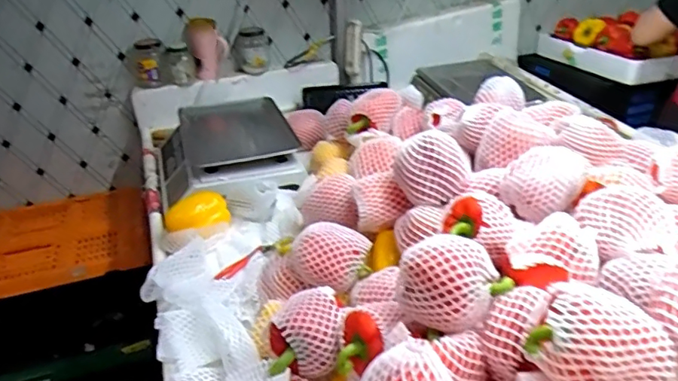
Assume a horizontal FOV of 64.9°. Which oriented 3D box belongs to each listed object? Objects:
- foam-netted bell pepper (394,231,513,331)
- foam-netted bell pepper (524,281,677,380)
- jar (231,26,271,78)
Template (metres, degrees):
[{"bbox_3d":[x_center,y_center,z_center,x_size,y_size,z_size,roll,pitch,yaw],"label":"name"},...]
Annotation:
[{"bbox_3d":[0.123,0.098,0.581,0.106,0.073,0.085,20,38,31],"label":"foam-netted bell pepper"},{"bbox_3d":[0.224,0.129,0.453,0.109,0.067,0.083,22,39,33],"label":"foam-netted bell pepper"},{"bbox_3d":[-0.243,-0.378,1.470,0.103,0.115,0.109,-7,33,-8],"label":"jar"}]

